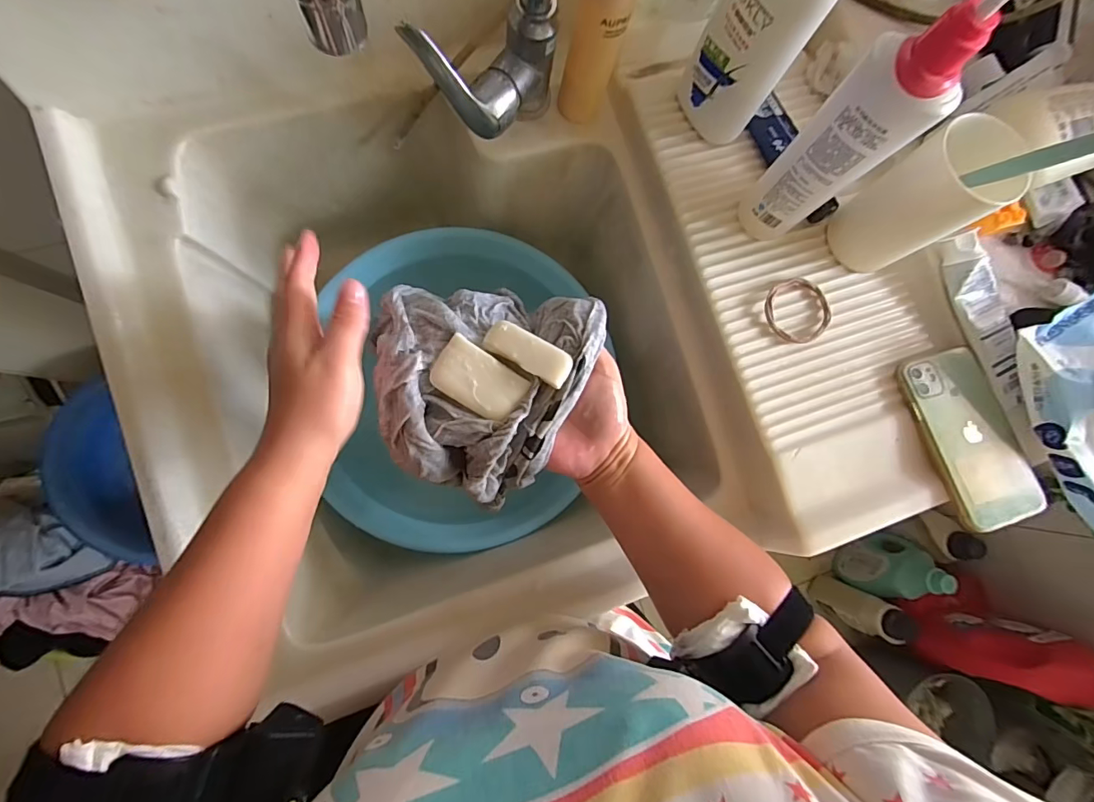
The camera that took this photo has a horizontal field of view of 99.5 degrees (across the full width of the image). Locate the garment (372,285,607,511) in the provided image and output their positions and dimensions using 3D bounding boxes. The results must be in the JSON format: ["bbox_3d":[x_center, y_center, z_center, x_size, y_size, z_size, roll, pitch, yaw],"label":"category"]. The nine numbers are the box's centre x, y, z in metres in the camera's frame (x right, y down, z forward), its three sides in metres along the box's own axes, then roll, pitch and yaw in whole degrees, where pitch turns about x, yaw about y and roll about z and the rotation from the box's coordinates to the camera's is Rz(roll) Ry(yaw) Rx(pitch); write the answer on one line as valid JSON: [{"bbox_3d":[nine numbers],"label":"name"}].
[{"bbox_3d":[-0.053,-0.018,0.319,0.144,0.047,0.149,25,82,-5],"label":"garment"}]

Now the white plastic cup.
[{"bbox_3d":[0.297,-0.160,0.366,0.064,0.114,0.068,1,85,-8],"label":"white plastic cup"}]

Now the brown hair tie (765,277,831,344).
[{"bbox_3d":[0.220,-0.081,0.406,0.060,0.007,0.057,1,85,-8],"label":"brown hair tie"}]

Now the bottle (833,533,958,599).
[{"bbox_3d":[0.985,0.471,1.303,0.187,0.301,0.092,-44,92,-9],"label":"bottle"}]

